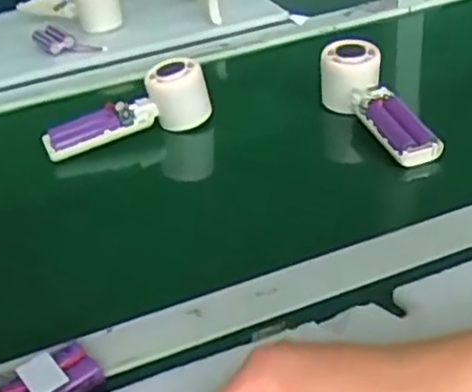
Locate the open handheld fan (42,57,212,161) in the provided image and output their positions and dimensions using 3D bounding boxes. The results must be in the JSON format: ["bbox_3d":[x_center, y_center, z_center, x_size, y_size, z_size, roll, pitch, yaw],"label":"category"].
[{"bbox_3d":[-0.106,-0.086,0.681,0.161,0.051,0.046,-21,36,-21],"label":"open handheld fan"}]

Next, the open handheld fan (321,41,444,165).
[{"bbox_3d":[0.133,-0.083,0.660,0.051,0.059,0.165,-17,48,-16],"label":"open handheld fan"}]

